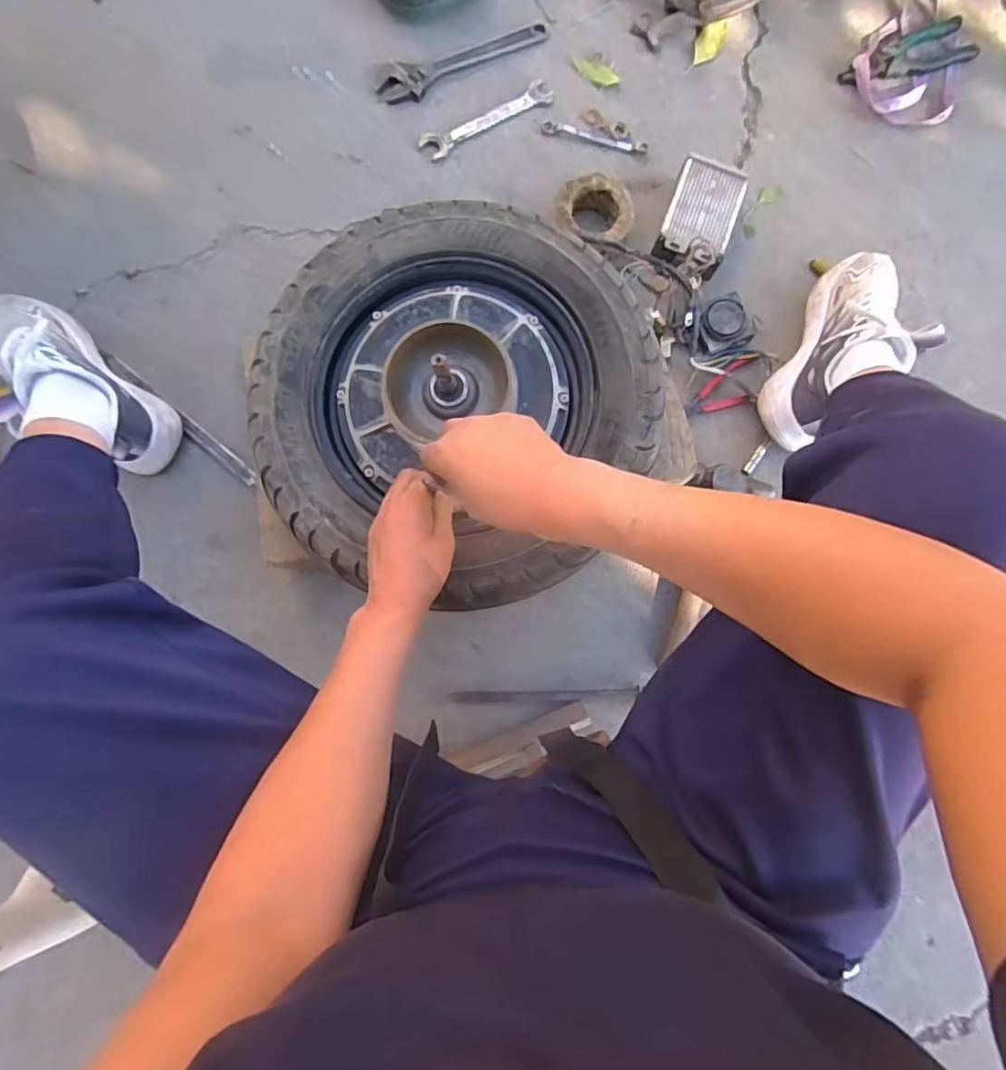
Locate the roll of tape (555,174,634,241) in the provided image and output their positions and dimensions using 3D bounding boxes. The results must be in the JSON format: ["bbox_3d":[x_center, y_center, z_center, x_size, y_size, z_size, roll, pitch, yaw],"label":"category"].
[{"bbox_3d":[0.113,-0.400,0.757,0.098,0.039,0.085,17,82,1],"label":"roll of tape"}]

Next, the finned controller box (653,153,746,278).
[{"bbox_3d":[0.241,-0.388,0.743,0.086,0.050,0.145,20,80,1],"label":"finned controller box"}]

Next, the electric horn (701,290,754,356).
[{"bbox_3d":[0.272,-0.262,0.746,0.059,0.032,0.066,-17,81,-5],"label":"electric horn"}]

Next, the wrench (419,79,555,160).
[{"bbox_3d":[-0.021,-0.539,0.780,0.179,0.008,0.037,-29,85,-4],"label":"wrench"}]

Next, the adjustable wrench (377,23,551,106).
[{"bbox_3d":[-0.051,-0.630,0.801,0.243,0.013,0.059,-19,84,-3],"label":"adjustable wrench"}]

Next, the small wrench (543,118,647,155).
[{"bbox_3d":[0.119,-0.514,0.779,0.138,0.006,0.017,12,83,0],"label":"small wrench"}]

